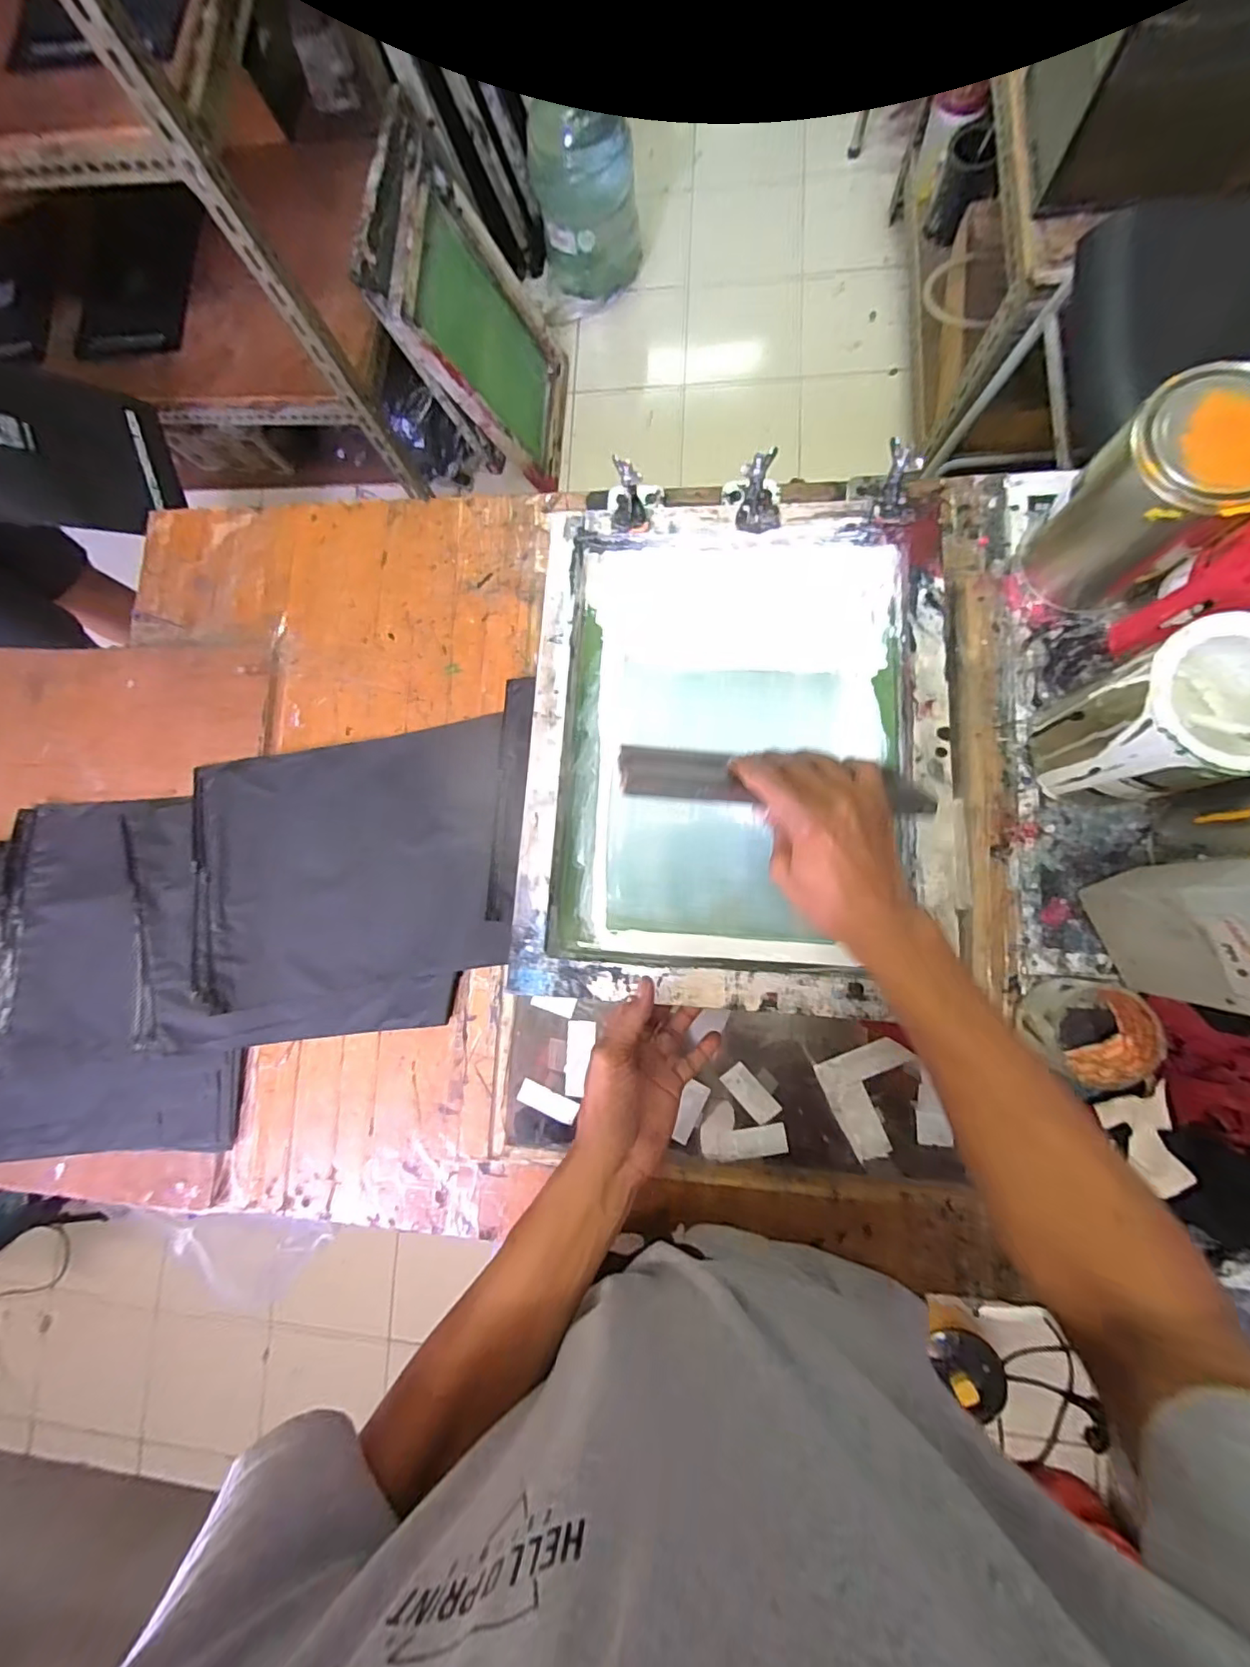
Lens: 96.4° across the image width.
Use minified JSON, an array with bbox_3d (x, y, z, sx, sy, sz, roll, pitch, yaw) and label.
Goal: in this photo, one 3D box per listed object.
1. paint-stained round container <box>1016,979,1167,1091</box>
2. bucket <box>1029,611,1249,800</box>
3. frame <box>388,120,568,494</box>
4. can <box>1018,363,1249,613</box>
[{"bbox_3d":[0.385,0.164,0.463,0.095,0.046,0.083,16,87,8],"label":"paint-stained round container"},{"bbox_3d":[0.419,-0.085,0.440,0.105,0.151,0.104,-1,85,7],"label":"bucket"},{"bbox_3d":[-0.305,-1.116,1.267,0.066,0.535,0.438,1,83,29],"label":"frame"},{"bbox_3d":[0.423,-0.267,0.458,0.100,0.154,0.107,-43,82,2],"label":"can"}]

